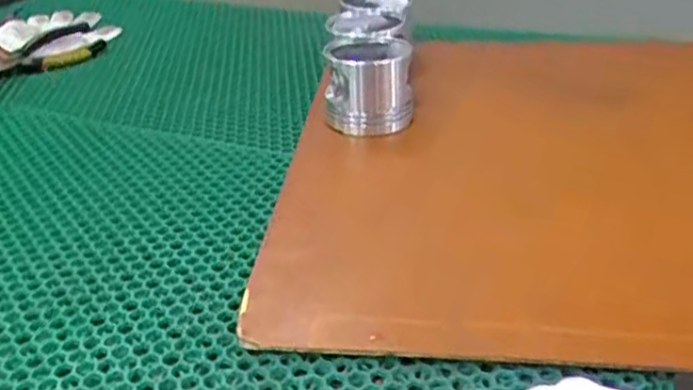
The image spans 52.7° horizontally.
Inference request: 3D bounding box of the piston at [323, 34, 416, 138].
[{"bbox_3d":[0.022,-0.100,0.642,0.078,0.071,0.074,4,32,12],"label":"piston"}]

